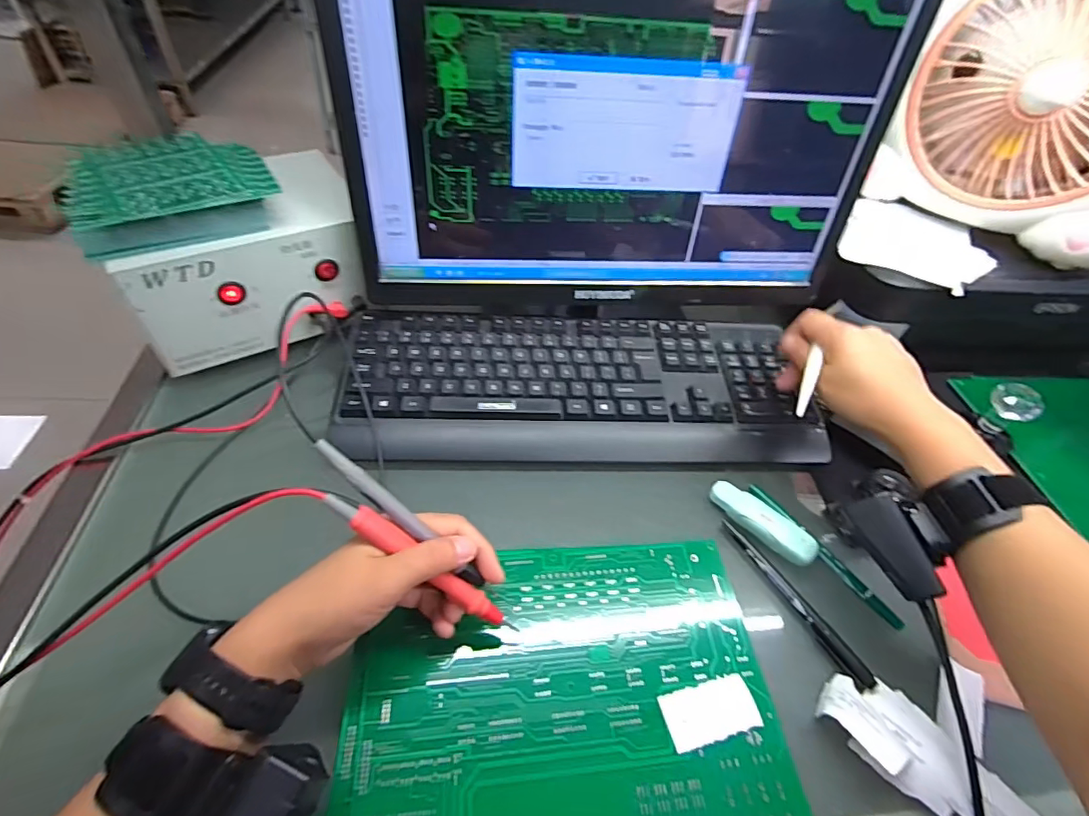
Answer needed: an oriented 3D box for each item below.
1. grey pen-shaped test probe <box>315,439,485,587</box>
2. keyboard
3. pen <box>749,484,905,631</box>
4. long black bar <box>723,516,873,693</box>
[{"bbox_3d":[-0.081,0.062,0.298,0.124,0.007,0.011,47,49,-18],"label":"grey pen-shaped test probe"},{"bbox_3d":[0.037,-0.020,0.484,0.430,0.039,0.156,2,49,-6],"label":"keyboard"},{"bbox_3d":[0.218,0.112,0.405,0.014,0.013,0.139,-27,57,-27],"label":"pen"},{"bbox_3d":[0.183,0.140,0.382,0.011,0.008,0.139,-21,55,-23],"label":"long black bar"}]

